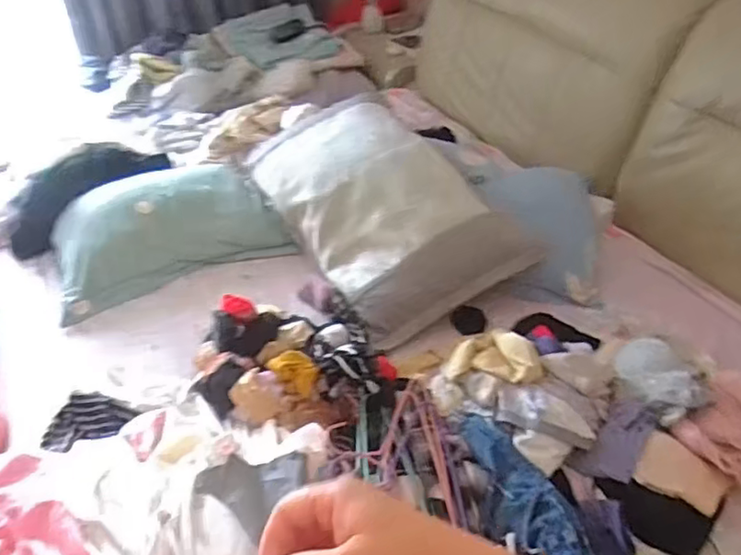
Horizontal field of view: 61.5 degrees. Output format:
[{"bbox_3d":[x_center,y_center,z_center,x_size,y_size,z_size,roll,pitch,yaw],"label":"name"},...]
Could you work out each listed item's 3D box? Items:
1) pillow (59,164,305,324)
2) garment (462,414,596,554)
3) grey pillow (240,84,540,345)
[{"bbox_3d":[-0.487,-0.117,1.456,0.501,0.130,0.309,-25,48,-25],"label":"pillow"},{"bbox_3d":[0.234,0.350,1.009,0.128,0.065,0.300,-19,45,-19],"label":"garment"},{"bbox_3d":[0.011,-0.179,1.454,0.423,0.150,0.730,-39,59,-6],"label":"grey pillow"}]

